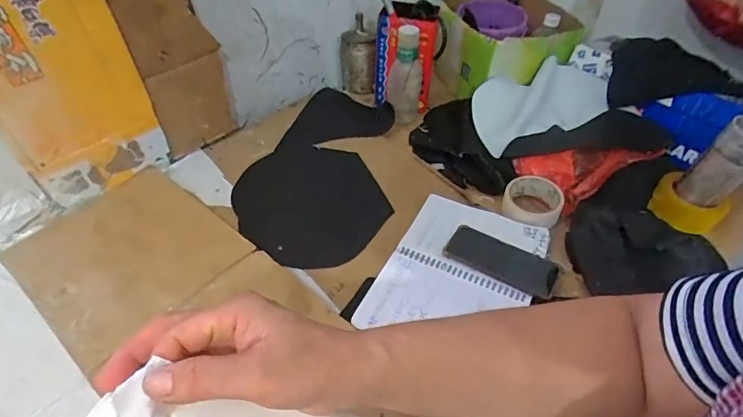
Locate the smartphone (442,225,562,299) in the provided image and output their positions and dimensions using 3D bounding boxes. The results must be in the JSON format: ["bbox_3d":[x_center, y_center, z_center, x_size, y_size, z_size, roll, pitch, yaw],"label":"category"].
[{"bbox_3d":[0.194,0.074,0.660,0.160,0.005,0.072,23,48,19],"label":"smartphone"}]

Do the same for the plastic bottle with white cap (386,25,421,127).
[{"bbox_3d":[0.067,-0.264,0.885,0.068,0.183,0.060,6,45,3],"label":"plastic bottle with white cap"}]

